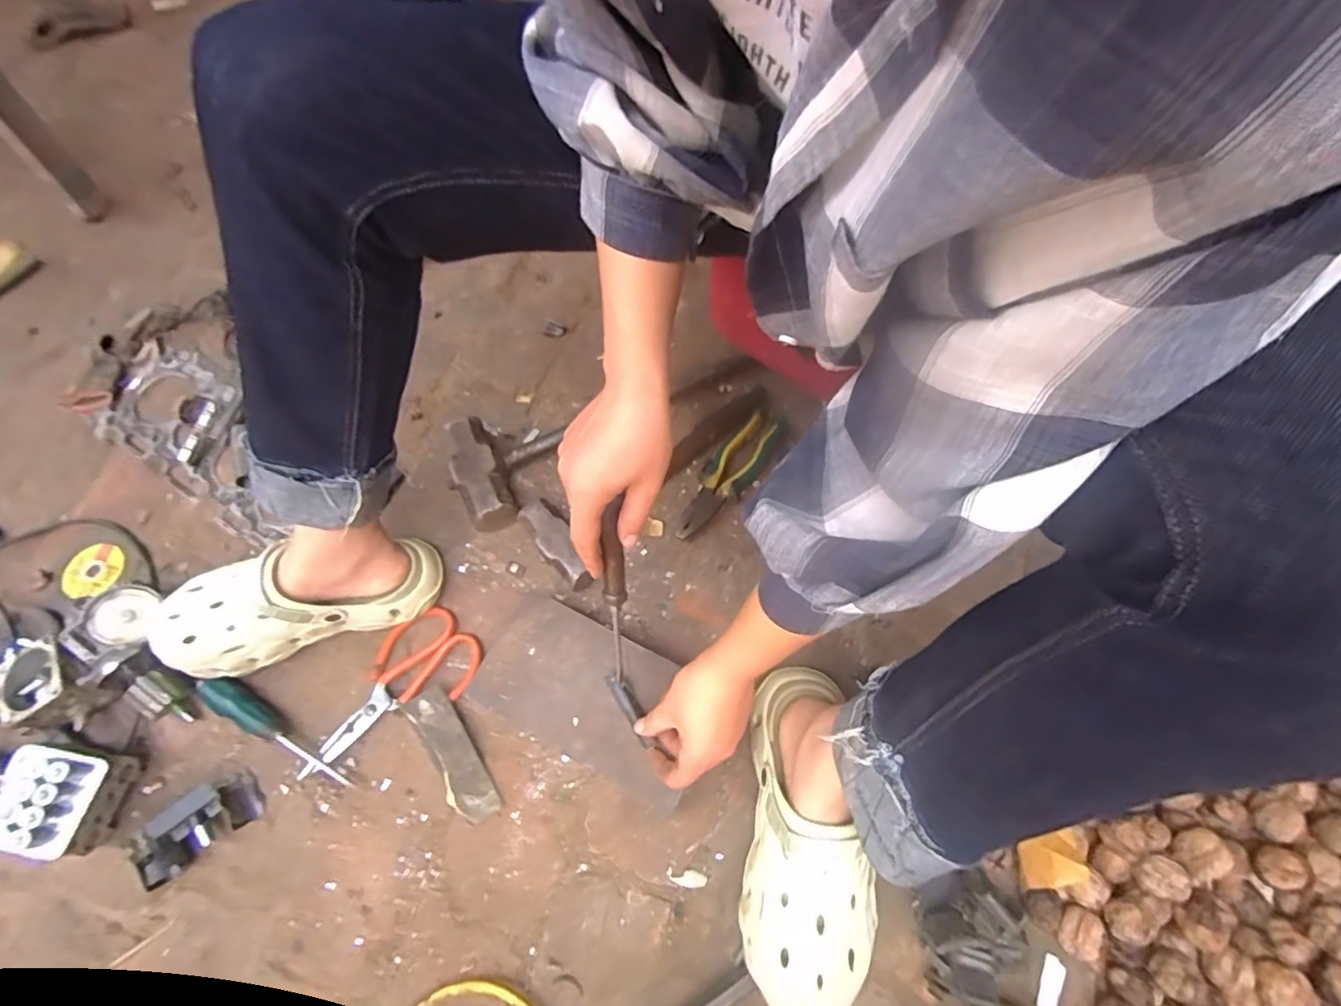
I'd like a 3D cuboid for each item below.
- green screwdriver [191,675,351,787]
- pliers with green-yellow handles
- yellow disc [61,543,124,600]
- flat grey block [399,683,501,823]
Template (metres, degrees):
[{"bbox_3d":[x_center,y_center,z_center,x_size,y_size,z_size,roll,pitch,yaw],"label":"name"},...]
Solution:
[{"bbox_3d":[-0.384,0.221,0.573,0.171,0.027,0.027,36,71,0],"label":"green screwdriver"},{"bbox_3d":[0.065,-0.034,0.692,0.057,0.023,0.188,35,72,15],"label":"pliers with green-yellow handles"},{"bbox_3d":[-0.621,0.073,0.635,0.051,0.009,0.059,13,74,-9],"label":"yellow disc"},{"bbox_3d":[-0.213,0.243,0.575,0.041,0.013,0.136,-30,77,-20],"label":"flat grey block"}]

